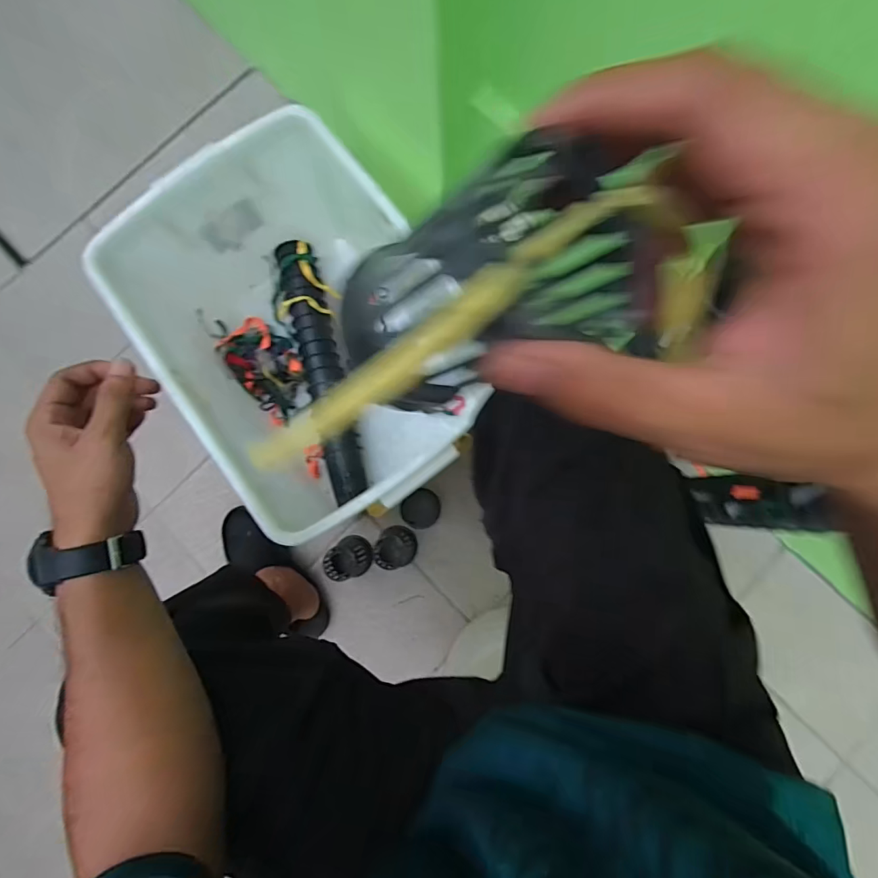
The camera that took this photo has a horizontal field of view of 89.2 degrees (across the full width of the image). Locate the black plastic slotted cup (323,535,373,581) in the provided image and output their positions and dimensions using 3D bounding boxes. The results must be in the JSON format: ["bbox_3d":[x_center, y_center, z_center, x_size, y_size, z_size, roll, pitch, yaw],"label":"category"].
[{"bbox_3d":[-0.158,0.212,0.793,0.069,0.080,0.073,0,82,2],"label":"black plastic slotted cup"}]

